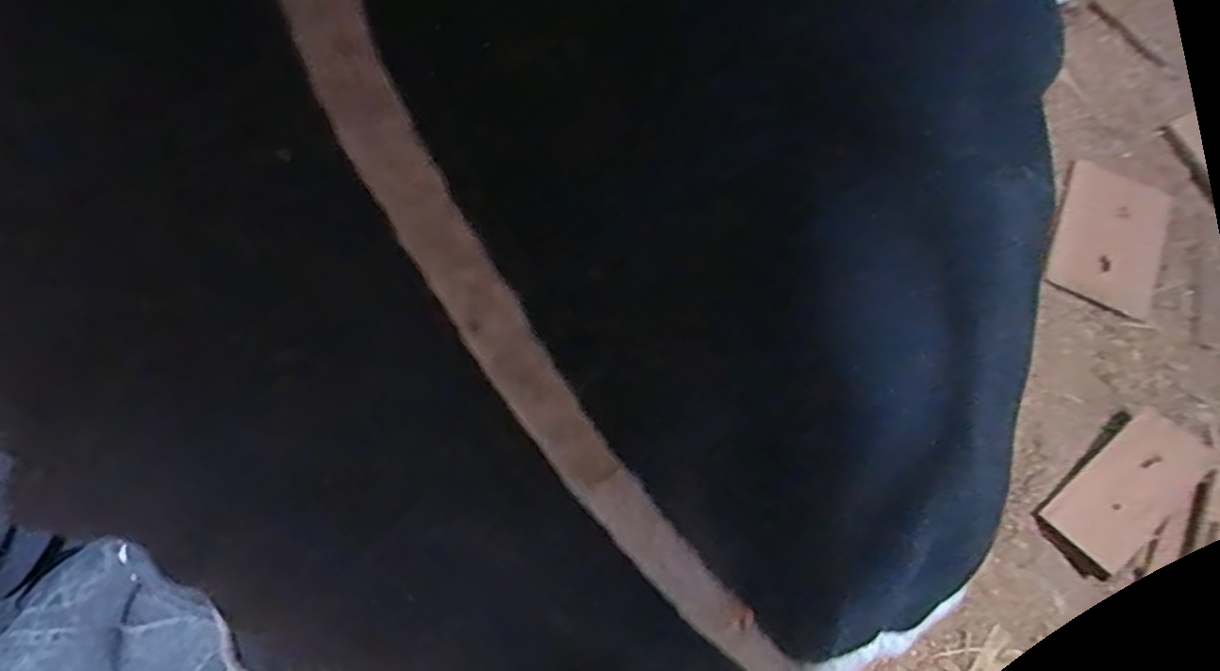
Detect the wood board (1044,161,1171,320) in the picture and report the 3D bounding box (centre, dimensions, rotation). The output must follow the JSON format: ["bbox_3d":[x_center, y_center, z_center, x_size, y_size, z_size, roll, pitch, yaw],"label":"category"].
[{"bbox_3d":[0.400,-0.082,0.582,0.082,0.013,0.114,20,71,5],"label":"wood board"}]

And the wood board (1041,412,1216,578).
[{"bbox_3d":[0.349,0.100,0.485,0.120,0.010,0.054,-36,54,-14],"label":"wood board"}]

